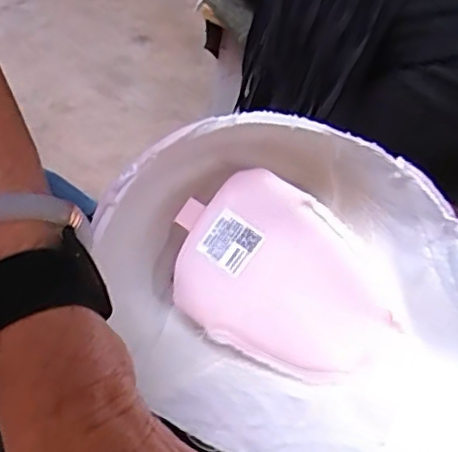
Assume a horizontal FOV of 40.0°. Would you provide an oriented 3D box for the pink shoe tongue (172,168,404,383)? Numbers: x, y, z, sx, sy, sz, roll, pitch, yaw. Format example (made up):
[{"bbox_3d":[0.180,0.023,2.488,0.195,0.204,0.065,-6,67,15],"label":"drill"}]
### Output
[{"bbox_3d":[0.023,0.024,0.301,0.114,0.011,0.078,33,91,20],"label":"pink shoe tongue"}]

